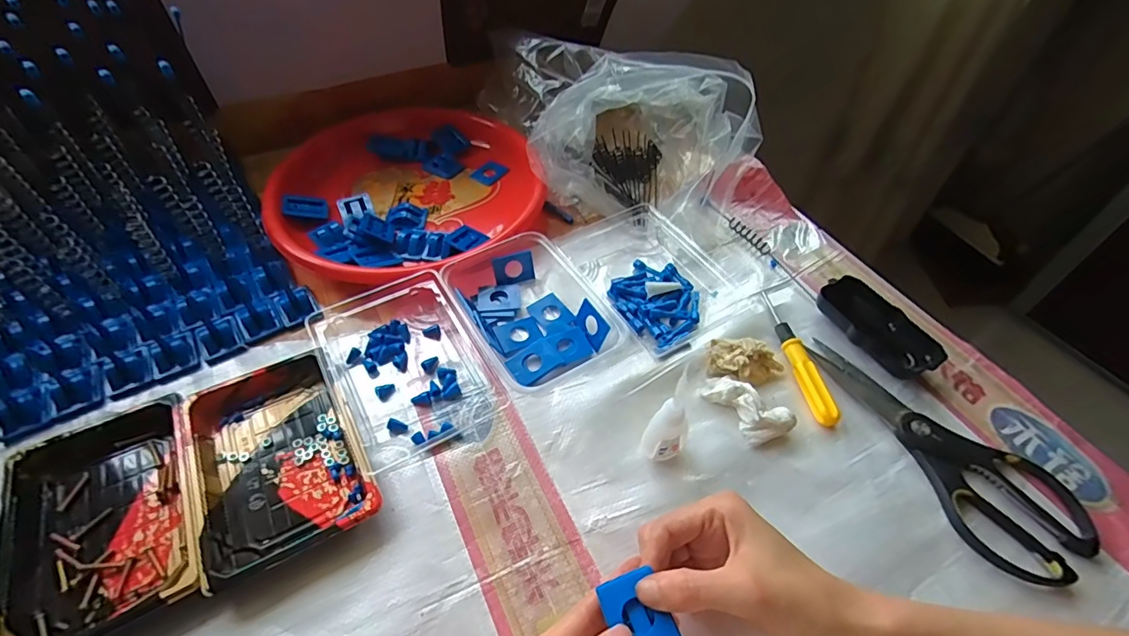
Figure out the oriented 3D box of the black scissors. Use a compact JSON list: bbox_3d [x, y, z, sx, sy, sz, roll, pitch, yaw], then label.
[{"bbox_3d":[0.299,0.094,0.403,0.095,0.010,0.213,-18,53,-16],"label":"black scissors"}]

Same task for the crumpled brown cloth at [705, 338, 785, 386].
[{"bbox_3d":[0.155,0.039,0.438,0.062,0.023,0.037,16,52,12],"label":"crumpled brown cloth"}]

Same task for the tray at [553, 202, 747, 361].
[{"bbox_3d":[0.078,-0.051,0.509,0.123,0.031,0.188,-29,57,-23],"label":"tray"}]

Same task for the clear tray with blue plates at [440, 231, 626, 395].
[{"bbox_3d":[-0.030,-0.012,0.471,0.121,0.038,0.143,-25,55,-20],"label":"clear tray with blue plates"}]

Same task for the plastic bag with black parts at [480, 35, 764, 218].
[{"bbox_3d":[0.040,-0.238,0.601,0.206,0.125,0.308,-31,58,-24],"label":"plastic bag with black parts"}]

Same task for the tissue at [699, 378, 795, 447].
[{"bbox_3d":[0.147,0.068,0.410,0.036,0.027,0.068,-26,56,-21],"label":"tissue"}]

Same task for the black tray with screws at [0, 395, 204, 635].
[{"bbox_3d":[-0.315,0.136,0.349,0.114,0.020,0.165,-23,55,-19],"label":"black tray with screws"}]

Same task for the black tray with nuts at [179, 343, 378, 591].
[{"bbox_3d":[-0.213,0.101,0.379,0.108,0.025,0.158,-23,55,-19],"label":"black tray with nuts"}]

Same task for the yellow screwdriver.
[{"bbox_3d":[0.203,0.031,0.449,0.017,0.015,0.139,-7,51,-7],"label":"yellow screwdriver"}]

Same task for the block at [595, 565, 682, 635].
[{"bbox_3d":[0.041,0.162,0.276,0.030,0.007,0.044,-19,53,-16],"label":"block"}]

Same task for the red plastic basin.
[{"bbox_3d":[-0.176,-0.150,0.584,0.304,0.042,0.303,1,50,-1],"label":"red plastic basin"}]

